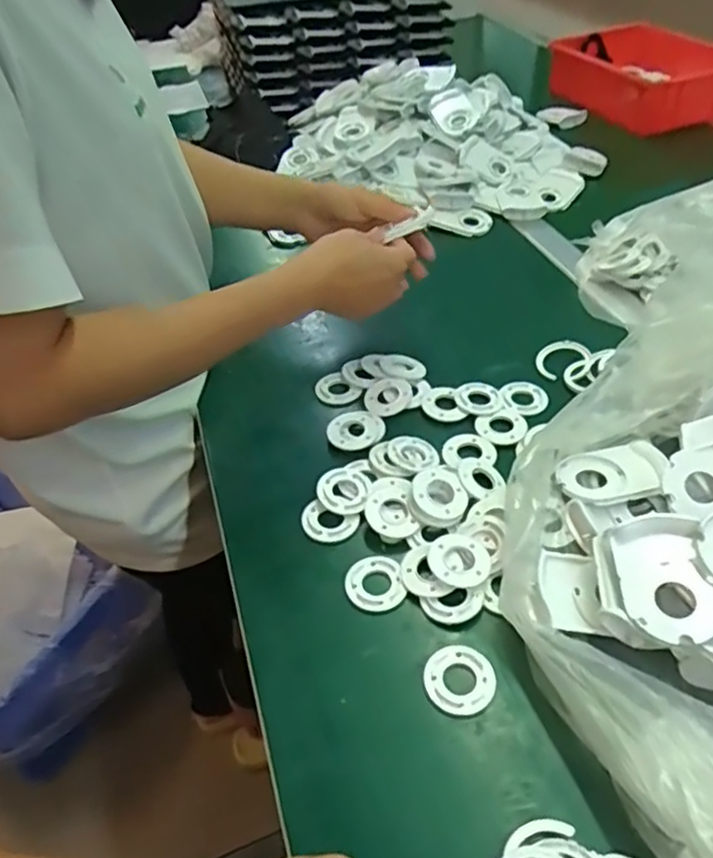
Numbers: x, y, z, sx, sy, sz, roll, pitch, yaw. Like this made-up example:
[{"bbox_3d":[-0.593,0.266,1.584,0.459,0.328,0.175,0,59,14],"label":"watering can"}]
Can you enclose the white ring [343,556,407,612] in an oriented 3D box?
[{"bbox_3d":[0.013,0.111,0.465,0.041,0.004,0.043,-2,45,2],"label":"white ring"}]

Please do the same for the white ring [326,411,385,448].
[{"bbox_3d":[0.000,-0.001,0.578,0.048,0.011,0.051,-2,45,2],"label":"white ring"}]

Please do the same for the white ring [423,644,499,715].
[{"bbox_3d":[0.066,0.160,0.414,0.044,0.006,0.044,-2,45,2],"label":"white ring"}]

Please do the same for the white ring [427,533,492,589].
[{"bbox_3d":[0.074,0.093,0.461,0.041,0.006,0.042,-2,45,2],"label":"white ring"}]

